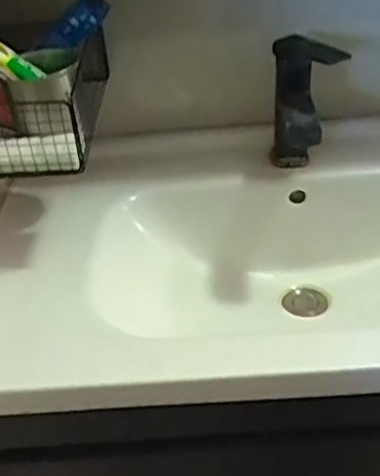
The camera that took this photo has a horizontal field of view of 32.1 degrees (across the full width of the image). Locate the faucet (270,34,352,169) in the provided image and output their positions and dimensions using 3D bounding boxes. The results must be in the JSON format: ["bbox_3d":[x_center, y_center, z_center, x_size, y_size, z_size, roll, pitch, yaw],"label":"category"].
[{"bbox_3d":[0.141,-0.148,0.808,0.099,0.159,0.137,-2,35,8],"label":"faucet"}]

